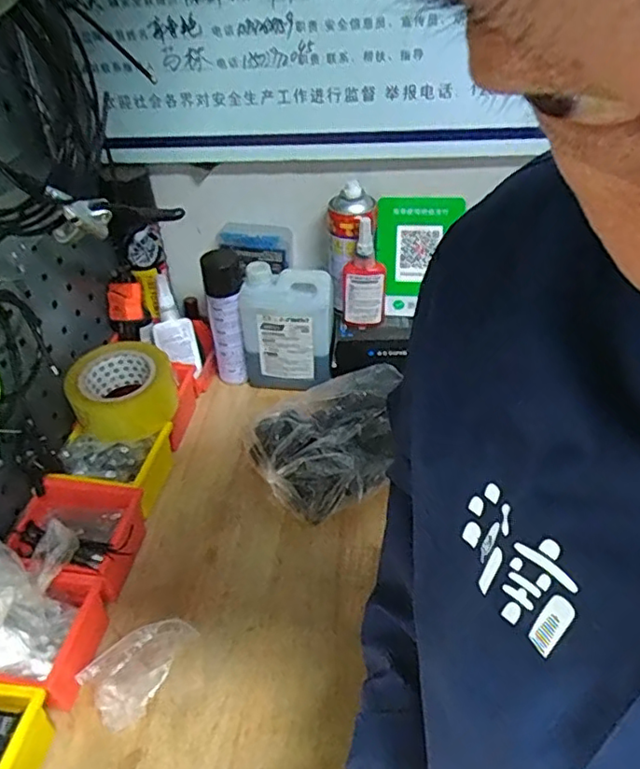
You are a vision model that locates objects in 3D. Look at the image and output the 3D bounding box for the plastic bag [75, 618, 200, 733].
[{"bbox_3d":[-0.159,0.260,0.550,0.102,0.052,0.074,-33,50,-31],"label":"plastic bag"}]

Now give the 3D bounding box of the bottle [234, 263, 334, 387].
[{"bbox_3d":[-0.045,-0.070,0.828,0.125,0.179,0.061,6,41,9],"label":"bottle"}]

